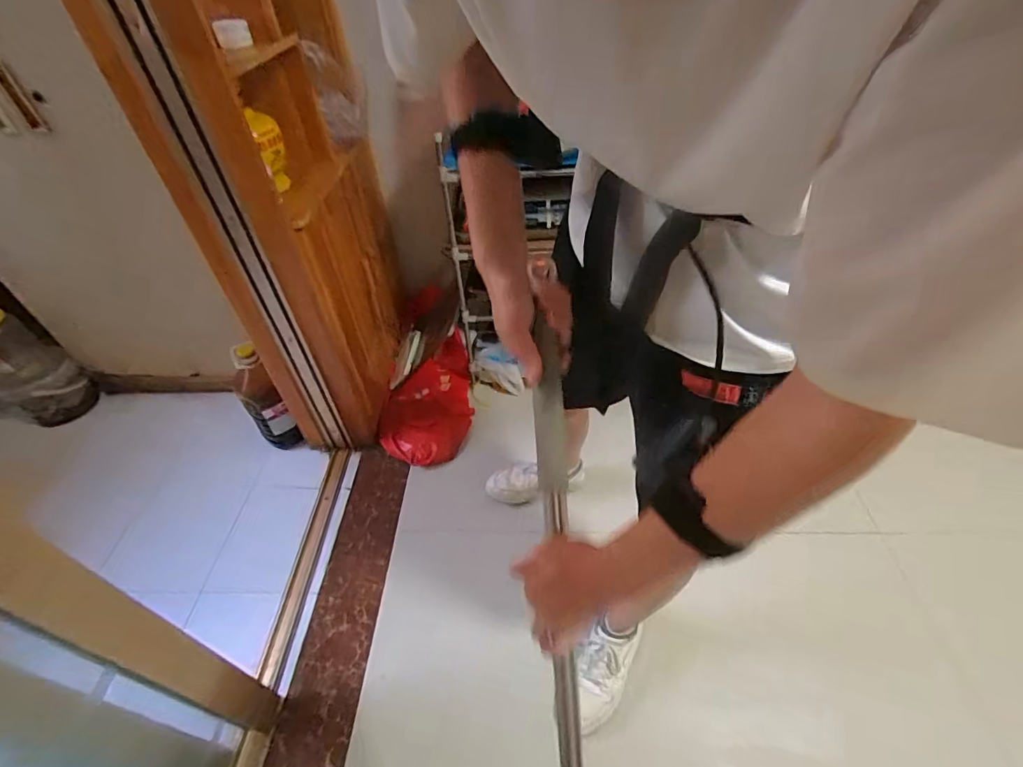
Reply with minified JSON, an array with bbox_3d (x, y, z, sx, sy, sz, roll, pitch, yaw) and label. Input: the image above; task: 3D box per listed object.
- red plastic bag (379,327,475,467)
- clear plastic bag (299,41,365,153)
[{"bbox_3d":[-0.268,0.056,1.509,0.258,0.180,0.400,13,46,16],"label":"red plastic bag"},{"bbox_3d":[-0.394,-0.656,1.089,0.035,0.210,0.146,14,46,17],"label":"clear plastic bag"}]

